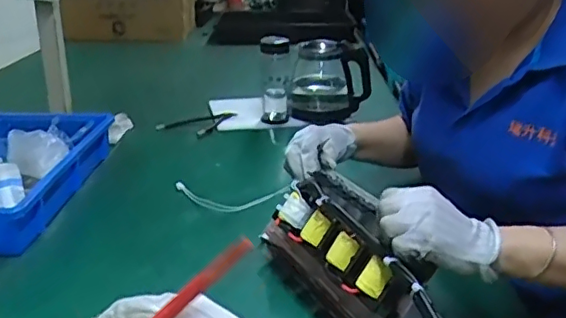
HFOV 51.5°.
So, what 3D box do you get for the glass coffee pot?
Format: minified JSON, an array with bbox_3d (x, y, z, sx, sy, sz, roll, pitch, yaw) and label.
[{"bbox_3d":[0.070,-0.181,1.298,0.206,0.155,0.149,11,24,26],"label":"glass coffee pot"}]

